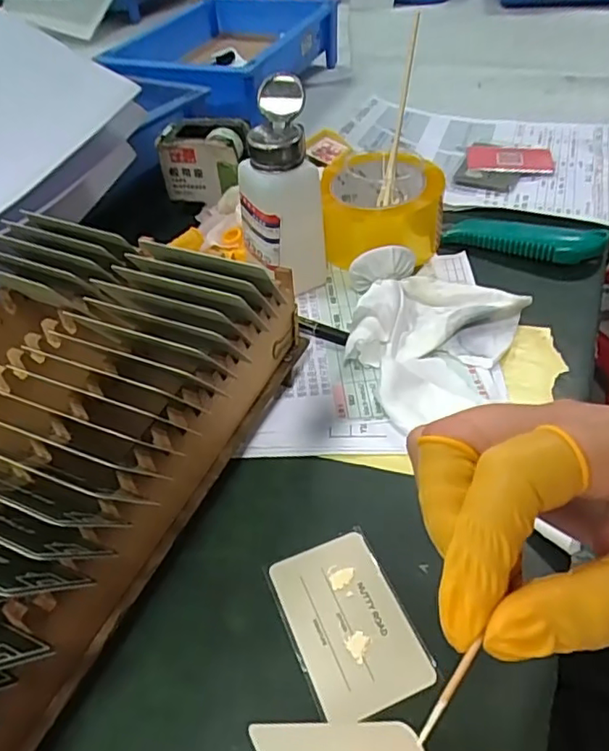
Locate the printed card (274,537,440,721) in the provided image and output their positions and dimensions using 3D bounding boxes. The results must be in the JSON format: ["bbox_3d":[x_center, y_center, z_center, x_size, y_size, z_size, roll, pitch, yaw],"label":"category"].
[{"bbox_3d":[0.021,0.121,0.289,0.053,0.004,0.084,-18,46,-14],"label":"printed card"}]

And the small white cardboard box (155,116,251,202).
[{"bbox_3d":[-0.089,-0.202,0.544,0.082,0.060,0.052,8,46,12],"label":"small white cardboard box"}]

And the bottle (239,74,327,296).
[{"bbox_3d":[-0.018,-0.132,0.435,0.063,0.148,0.049,-36,53,-29],"label":"bottle"}]

